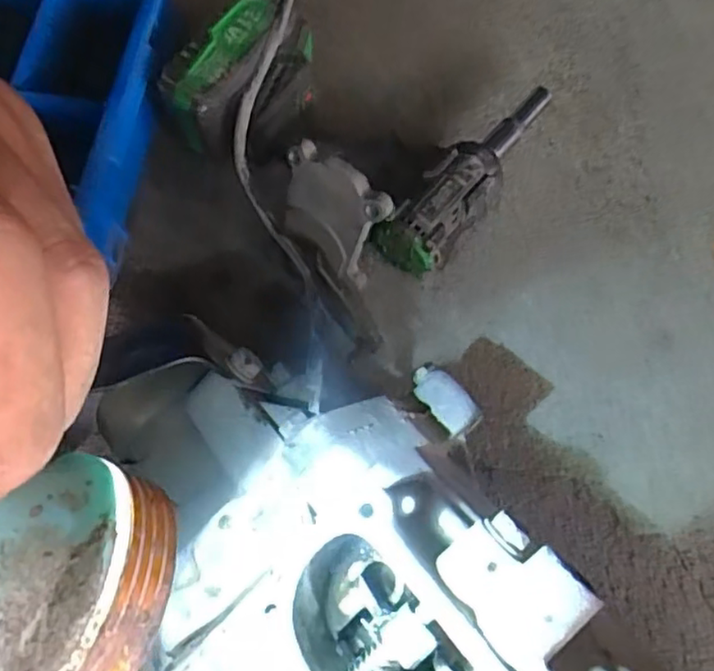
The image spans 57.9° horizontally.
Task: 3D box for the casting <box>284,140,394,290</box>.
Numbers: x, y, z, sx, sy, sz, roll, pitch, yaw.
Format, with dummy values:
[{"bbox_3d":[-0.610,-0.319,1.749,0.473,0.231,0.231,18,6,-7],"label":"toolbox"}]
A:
[{"bbox_3d":[-0.018,-0.083,0.457,0.075,0.088,0.030,32,43,12],"label":"casting"}]

